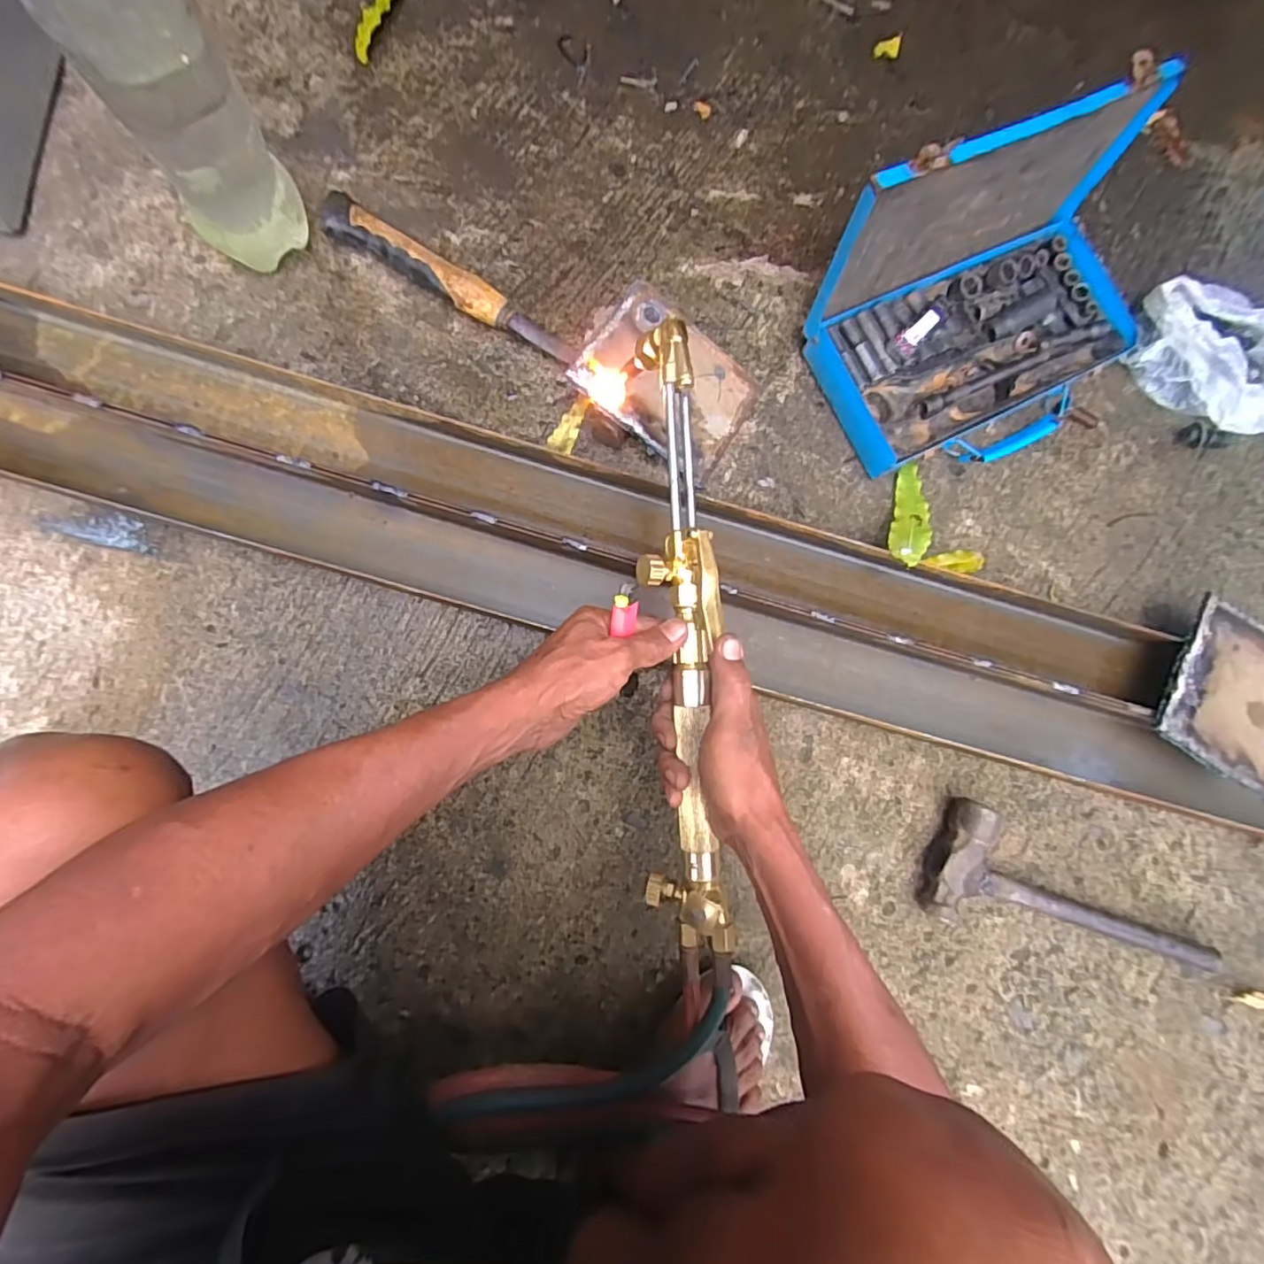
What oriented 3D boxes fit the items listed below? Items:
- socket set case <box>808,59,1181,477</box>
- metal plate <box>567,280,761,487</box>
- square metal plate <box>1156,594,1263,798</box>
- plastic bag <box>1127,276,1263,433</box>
[{"bbox_3d":[0.339,-0.284,0.531,0.301,0.187,0.209,-27,86,-8],"label":"socket set case"},{"bbox_3d":[0.035,-0.229,0.546,0.151,0.012,0.120,34,78,-16],"label":"metal plate"},{"bbox_3d":[0.539,0.056,0.531,0.120,0.010,0.144,31,81,4],"label":"square metal plate"},{"bbox_3d":[0.624,-0.284,0.612,0.215,0.059,0.141,1,83,-5],"label":"plastic bag"}]

